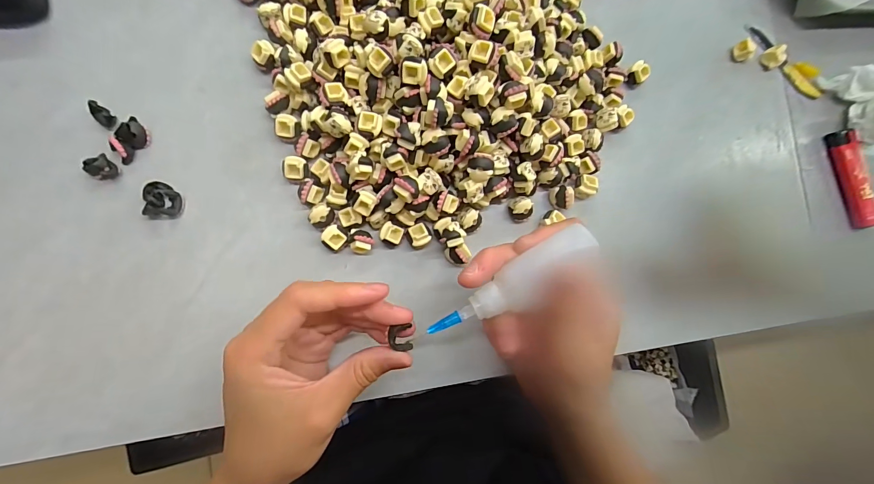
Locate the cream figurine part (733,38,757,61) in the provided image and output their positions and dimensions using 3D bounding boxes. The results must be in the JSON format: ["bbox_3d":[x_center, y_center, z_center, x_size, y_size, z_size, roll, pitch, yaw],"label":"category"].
[{"bbox_3d":[0.243,-0.151,0.291,0.011,0.009,0.015,-32,90,-8],"label":"cream figurine part"}]

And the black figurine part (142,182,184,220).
[{"bbox_3d":[-0.171,-0.026,0.231,0.019,0.009,0.022,1,86,-7],"label":"black figurine part"}]

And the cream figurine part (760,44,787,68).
[{"bbox_3d":[0.270,-0.148,0.295,0.011,0.013,0.015,-32,90,-8],"label":"cream figurine part"}]

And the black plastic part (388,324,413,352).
[{"bbox_3d":[-0.018,0.050,0.191,0.011,0.004,0.013,-1,86,-7],"label":"black plastic part"}]

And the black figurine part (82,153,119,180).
[{"bbox_3d":[-0.207,-0.044,0.227,0.015,0.009,0.014,0,86,-7],"label":"black figurine part"}]

